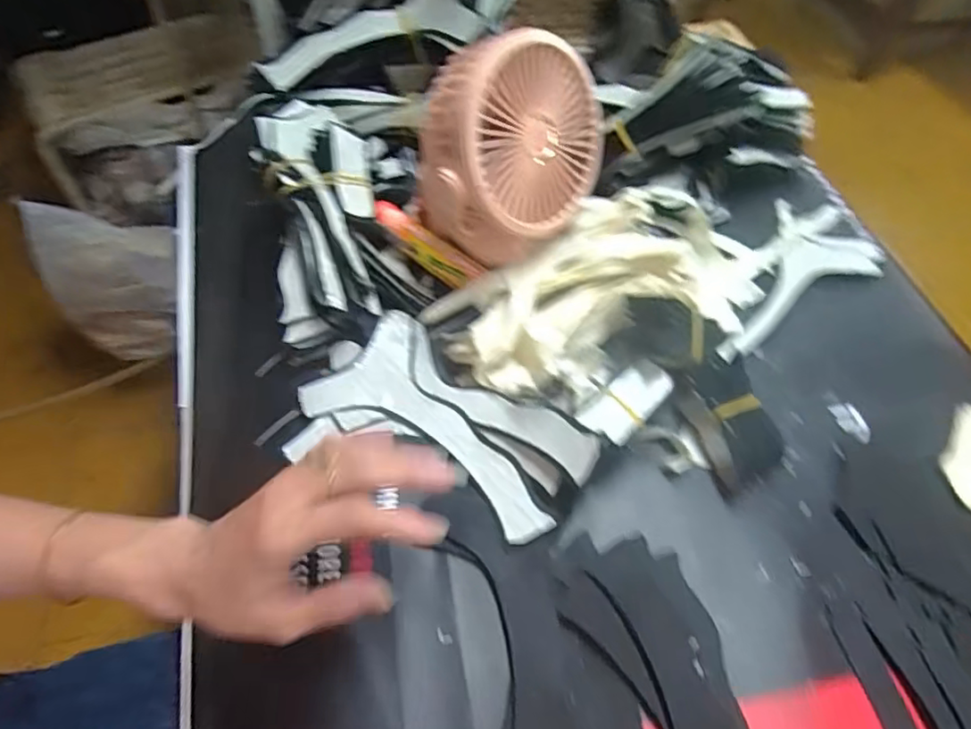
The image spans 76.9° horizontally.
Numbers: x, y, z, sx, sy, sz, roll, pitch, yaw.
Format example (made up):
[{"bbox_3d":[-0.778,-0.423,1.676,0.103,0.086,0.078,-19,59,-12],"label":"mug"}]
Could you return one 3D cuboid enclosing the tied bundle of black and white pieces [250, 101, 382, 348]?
[{"bbox_3d":[-0.126,-0.116,0.461,0.080,0.042,0.210,-9,73,-7],"label":"tied bundle of black and white pieces"}]

